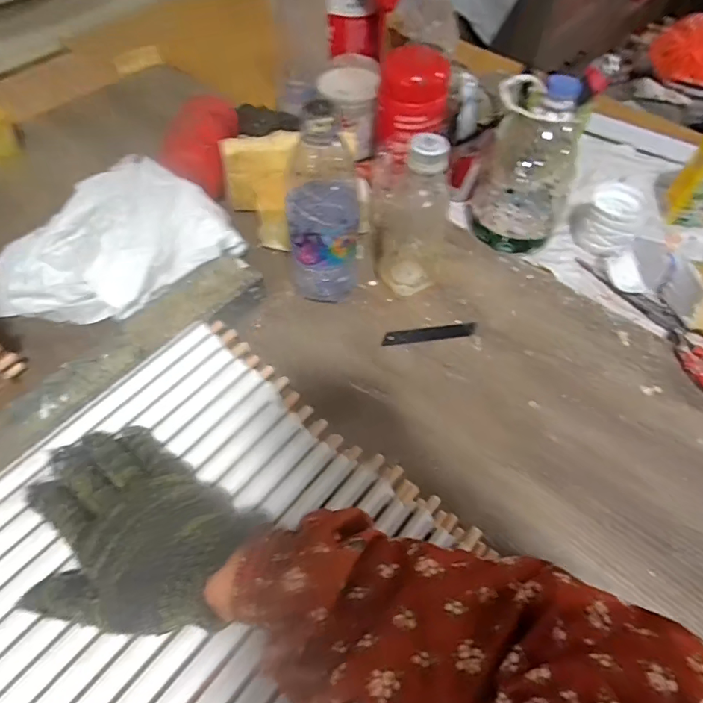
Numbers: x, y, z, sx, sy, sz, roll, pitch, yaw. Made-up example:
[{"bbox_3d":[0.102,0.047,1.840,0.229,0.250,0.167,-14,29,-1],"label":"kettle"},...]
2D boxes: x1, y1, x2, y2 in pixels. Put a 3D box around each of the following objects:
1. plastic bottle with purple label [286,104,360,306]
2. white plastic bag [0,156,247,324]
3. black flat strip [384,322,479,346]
[{"bbox_3d":[-0.025,-0.122,0.429,0.069,0.191,0.059,-2,57,0],"label":"plastic bottle with purple label"},{"bbox_3d":[-0.250,-0.105,0.481,0.235,0.069,0.168,-37,64,-21],"label":"white plastic bag"},{"bbox_3d":[0.081,-0.018,0.482,0.096,0.006,0.018,-6,57,-3],"label":"black flat strip"}]

